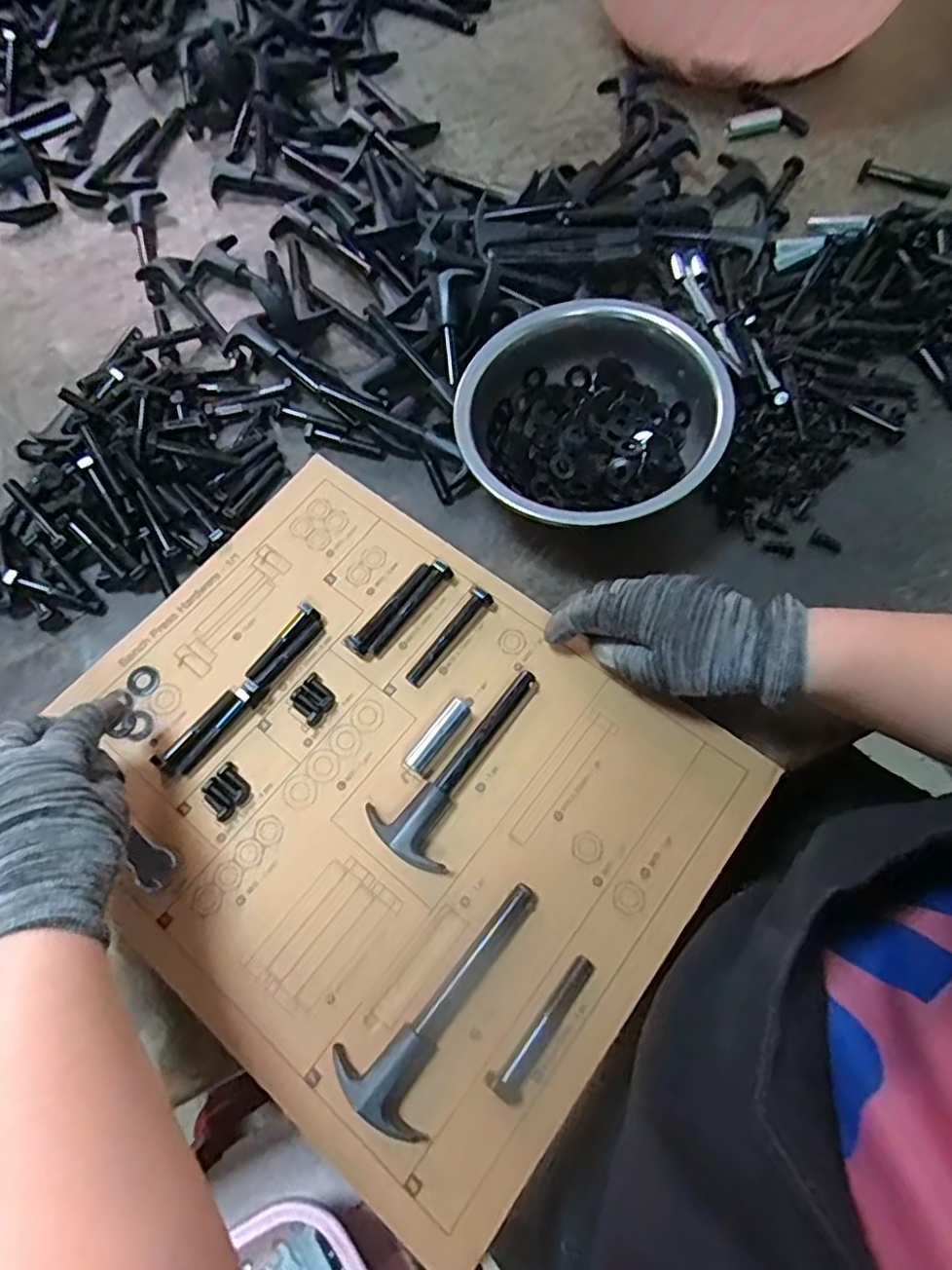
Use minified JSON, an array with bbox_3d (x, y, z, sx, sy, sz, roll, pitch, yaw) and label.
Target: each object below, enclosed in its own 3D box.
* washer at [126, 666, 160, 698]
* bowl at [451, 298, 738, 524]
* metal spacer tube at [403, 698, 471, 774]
[{"bbox_3d":[-0.212,0.029,0.417,0.021,0.004,0.020,-1,67,2],"label":"washer"},{"bbox_3d":[0.075,-0.138,0.450,0.163,0.074,0.163,-1,68,3],"label":"bowl"},{"bbox_3d":[-0.022,0.061,0.394,0.013,0.014,0.050,36,73,16],"label":"metal spacer tube"}]

